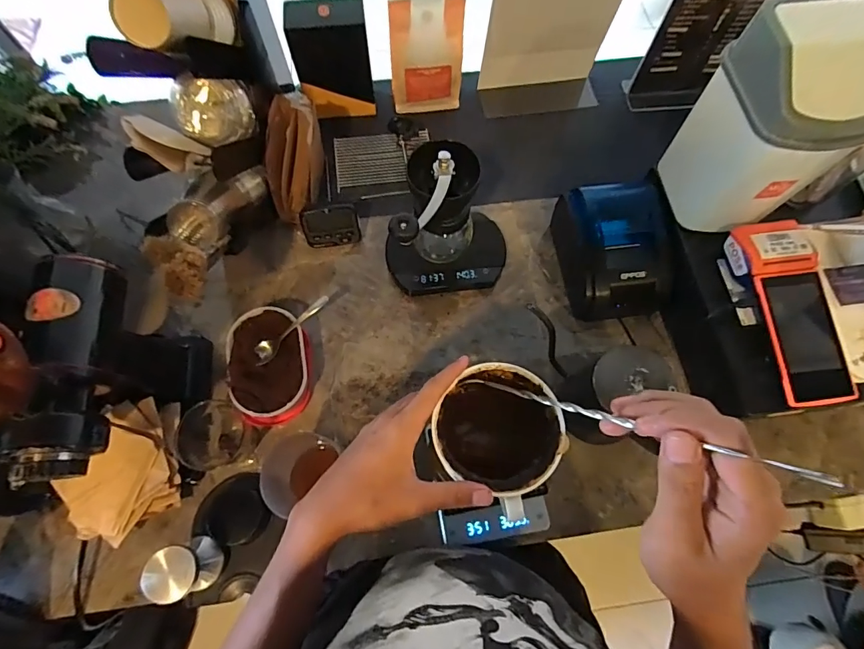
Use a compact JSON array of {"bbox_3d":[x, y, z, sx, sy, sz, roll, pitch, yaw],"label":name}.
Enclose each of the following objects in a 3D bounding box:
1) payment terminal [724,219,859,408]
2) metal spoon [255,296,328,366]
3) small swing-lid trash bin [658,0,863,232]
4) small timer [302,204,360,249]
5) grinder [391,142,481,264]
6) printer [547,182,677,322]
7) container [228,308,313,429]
[{"bbox_3d":[0.429,-0.018,0.514,0.093,0.064,0.216,-9,68,-3],"label":"payment terminal"},{"bbox_3d":[-0.191,0.005,0.595,0.125,0.011,0.027,-43,73,-4],"label":"metal spoon"},{"bbox_3d":[0.376,-0.216,0.492,0.124,0.210,0.126,-6,68,-2],"label":"small swing-lid trash bin"},{"bbox_3d":[-0.154,-0.151,0.665,0.083,0.064,0.017,-12,38,-6],"label":"small timer"},{"bbox_3d":[0.005,-0.113,0.552,0.085,0.199,0.140,8,68,3],"label":"grinder"},{"bbox_3d":[0.261,-0.110,0.625,0.128,0.099,0.179,-9,68,-4],"label":"printer"},{"bbox_3d":[-0.218,0.054,0.588,0.097,0.044,0.144,-7,68,-3],"label":"container"}]

